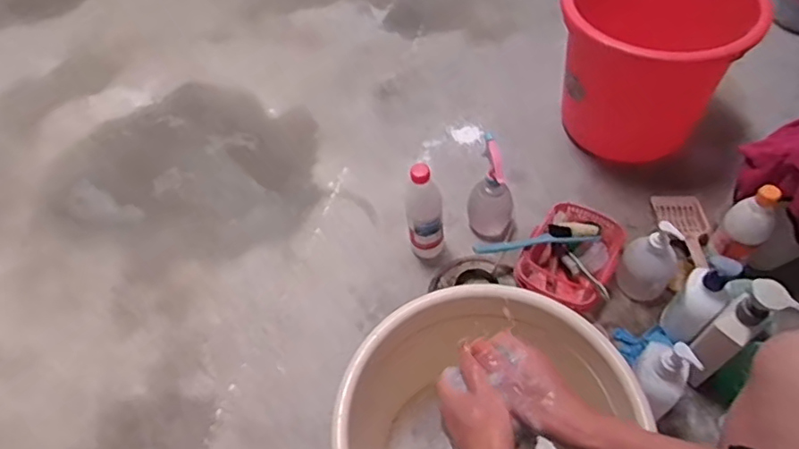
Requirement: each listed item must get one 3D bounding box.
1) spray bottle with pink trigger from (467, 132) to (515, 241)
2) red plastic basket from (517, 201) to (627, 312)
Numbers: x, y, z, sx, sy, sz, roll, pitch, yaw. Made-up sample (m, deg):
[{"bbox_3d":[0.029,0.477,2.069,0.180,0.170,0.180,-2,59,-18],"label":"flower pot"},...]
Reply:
[{"bbox_3d":[0.173,-0.060,1.032,0.088,0.193,0.085,12,56,10],"label":"spray bottle with pink trigger"},{"bbox_3d":[0.304,0.051,1.004,0.149,0.068,0.212,22,58,16],"label":"red plastic basket"}]

